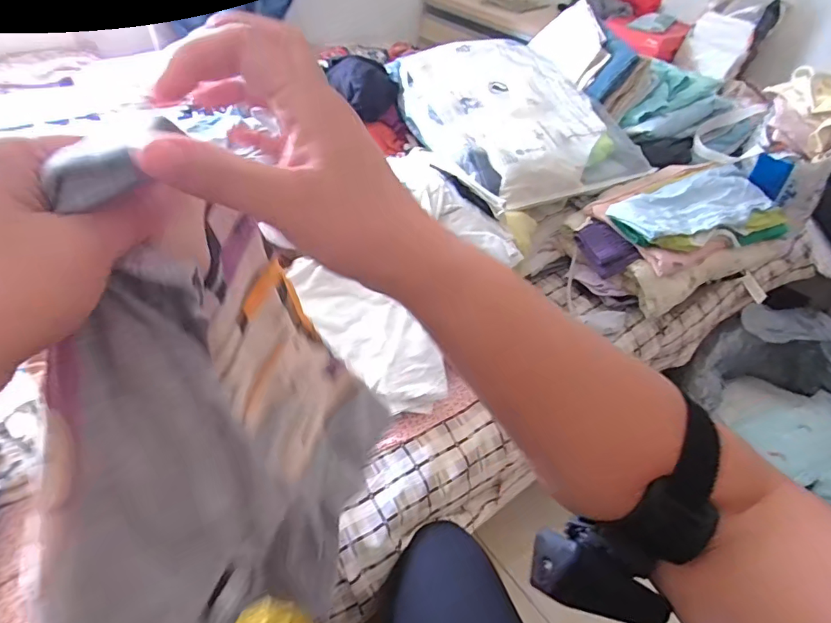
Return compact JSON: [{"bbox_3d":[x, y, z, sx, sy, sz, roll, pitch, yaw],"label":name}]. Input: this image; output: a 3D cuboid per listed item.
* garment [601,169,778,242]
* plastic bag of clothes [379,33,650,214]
[{"bbox_3d":[0.537,-0.206,0.905,0.375,0.034,0.145,-23,51,-27],"label":"garment"},{"bbox_3d":[0.194,-0.442,1.057,0.371,0.132,0.523,-13,48,-20],"label":"plastic bag of clothes"}]

